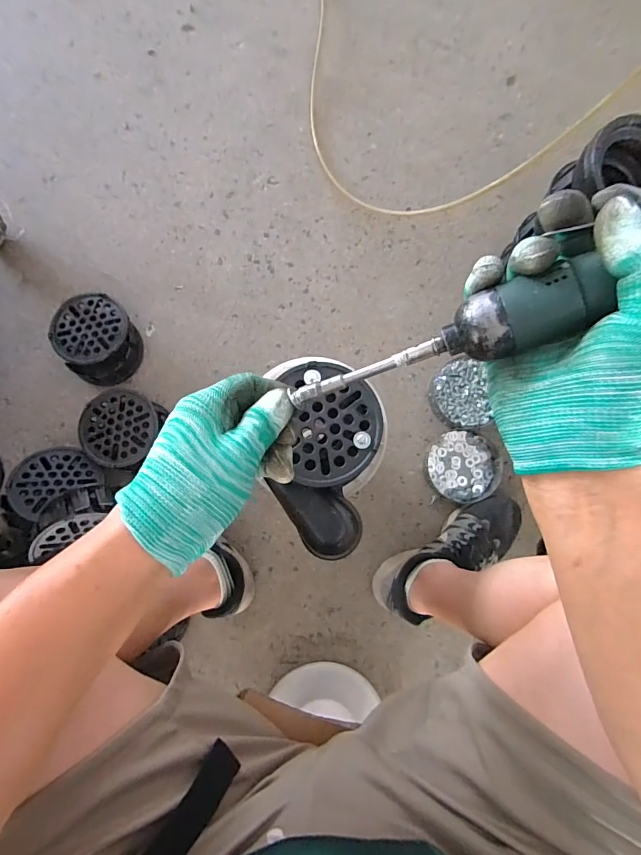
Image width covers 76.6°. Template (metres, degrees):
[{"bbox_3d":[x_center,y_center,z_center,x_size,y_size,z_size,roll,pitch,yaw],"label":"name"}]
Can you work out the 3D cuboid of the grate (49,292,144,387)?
[{"bbox_3d":[-0.402,-0.159,0.737,0.135,0.054,0.160,-32,86,-4],"label":"grate"}]

